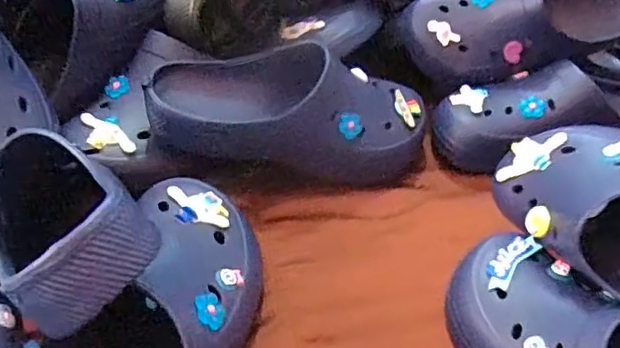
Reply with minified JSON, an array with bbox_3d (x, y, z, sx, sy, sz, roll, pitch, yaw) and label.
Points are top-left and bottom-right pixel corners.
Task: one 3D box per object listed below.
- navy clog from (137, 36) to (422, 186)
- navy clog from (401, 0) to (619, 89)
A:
[{"bbox_3d":[-0.013,-0.060,0.588,0.273,0.105,0.124,4,43,-1],"label":"navy clog"},{"bbox_3d":[0.249,-0.170,0.660,0.255,0.107,0.080,-11,44,0],"label":"navy clog"}]

